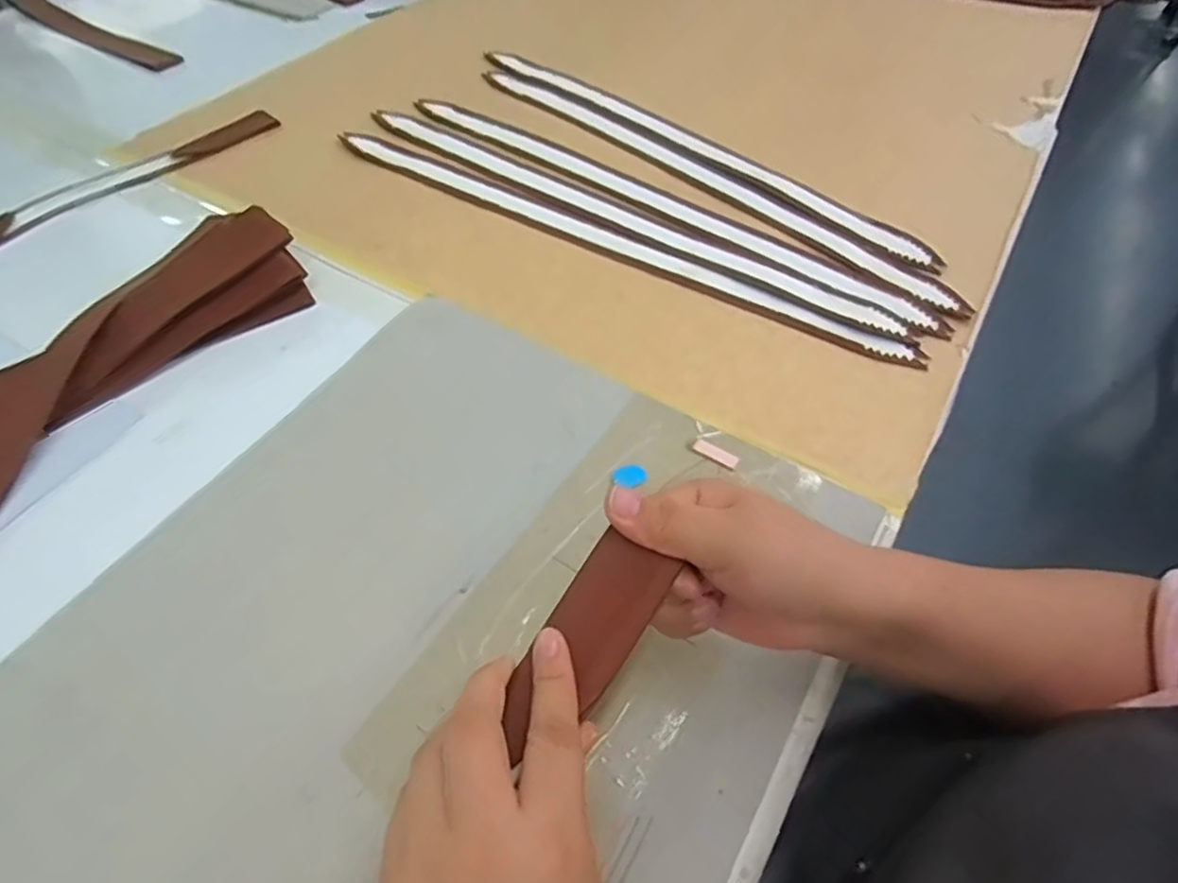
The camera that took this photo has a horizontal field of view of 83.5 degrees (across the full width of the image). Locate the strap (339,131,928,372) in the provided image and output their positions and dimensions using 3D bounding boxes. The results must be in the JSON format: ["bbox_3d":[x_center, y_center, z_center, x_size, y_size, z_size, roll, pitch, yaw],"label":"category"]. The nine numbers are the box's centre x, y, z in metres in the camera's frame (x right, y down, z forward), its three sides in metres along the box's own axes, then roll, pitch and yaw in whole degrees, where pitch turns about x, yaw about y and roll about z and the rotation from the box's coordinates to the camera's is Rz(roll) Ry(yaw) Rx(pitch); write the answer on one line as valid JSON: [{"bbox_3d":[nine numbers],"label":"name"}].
[{"bbox_3d":[-0.003,-0.177,0.563,0.556,0.007,0.041,29,59,21],"label":"strap"}]

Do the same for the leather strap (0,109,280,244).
[{"bbox_3d":[-0.455,-0.235,0.613,0.047,0.007,0.353,35,61,24],"label":"leather strap"}]

